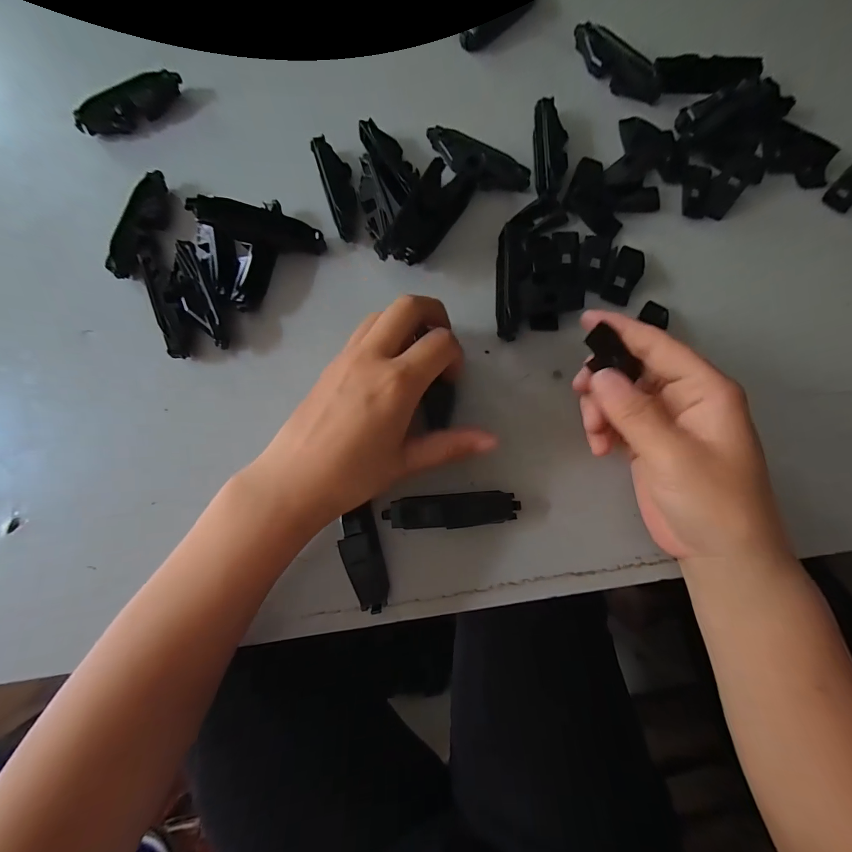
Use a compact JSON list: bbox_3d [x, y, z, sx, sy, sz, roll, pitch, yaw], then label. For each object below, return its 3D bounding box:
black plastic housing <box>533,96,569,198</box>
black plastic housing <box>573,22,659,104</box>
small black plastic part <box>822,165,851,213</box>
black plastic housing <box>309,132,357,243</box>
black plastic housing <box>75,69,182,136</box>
[{"bbox_3d":[0.089,-0.197,0.264,0.021,0.012,0.074,-1,80,1],"label":"black plastic housing"},{"bbox_3d":[0.140,-0.266,0.274,0.018,0.016,0.077,-40,82,-6],"label":"black plastic housing"},{"bbox_3d":[0.298,-0.168,0.261,0.019,0.007,0.040,42,83,7],"label":"small black plastic part"},{"bbox_3d":[-0.061,-0.169,0.263,0.020,0.016,0.074,-18,80,-3],"label":"black plastic housing"},{"bbox_3d":[-0.216,-0.234,0.275,0.079,0.022,0.017,-32,81,-5],"label":"black plastic housing"}]

